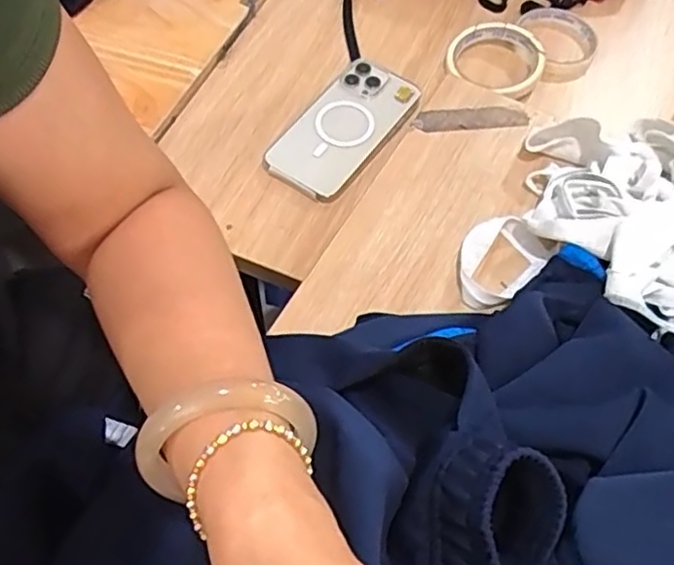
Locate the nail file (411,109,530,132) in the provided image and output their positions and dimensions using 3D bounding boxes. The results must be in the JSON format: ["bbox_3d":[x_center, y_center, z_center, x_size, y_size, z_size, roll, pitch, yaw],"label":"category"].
[{"bbox_3d":[0.118,-0.145,0.572,0.100,0.007,0.022,-5,74,-1],"label":"nail file"}]

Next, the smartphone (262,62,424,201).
[{"bbox_3d":[0.006,-0.146,0.605,0.079,0.013,0.160,34,65,16],"label":"smartphone"}]

